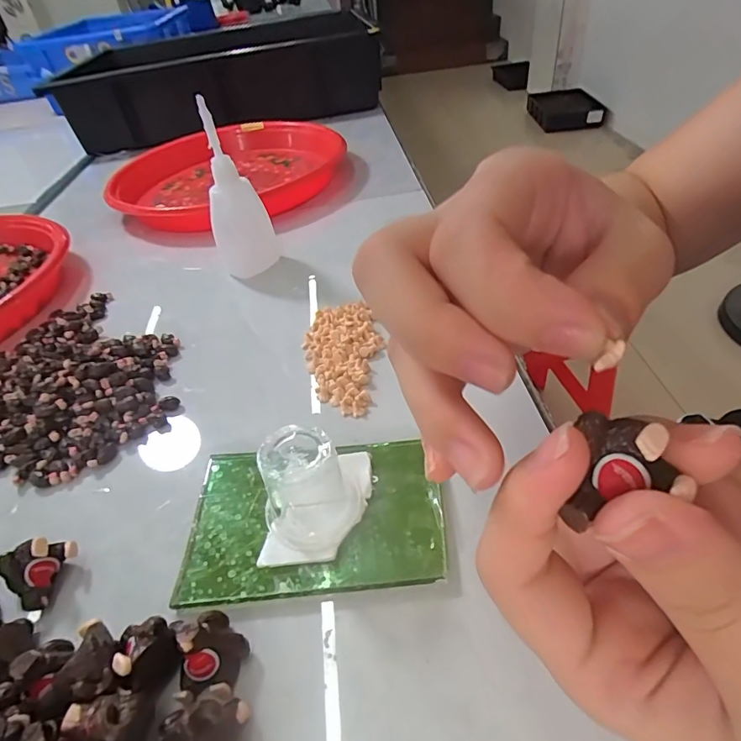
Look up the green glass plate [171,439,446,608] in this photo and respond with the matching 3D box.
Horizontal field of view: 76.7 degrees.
[{"bbox_3d":[-0.023,0.059,0.193,0.102,0.009,0.067,-4,42,3],"label":"green glass plate"}]

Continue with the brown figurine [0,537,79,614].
[{"bbox_3d":[-0.126,0.076,0.181,0.019,0.022,0.023,29,53,32],"label":"brown figurine"}]

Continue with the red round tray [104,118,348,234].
[{"bbox_3d":[-0.146,-0.210,0.495,0.234,0.036,0.234,-4,42,3],"label":"red round tray"}]

